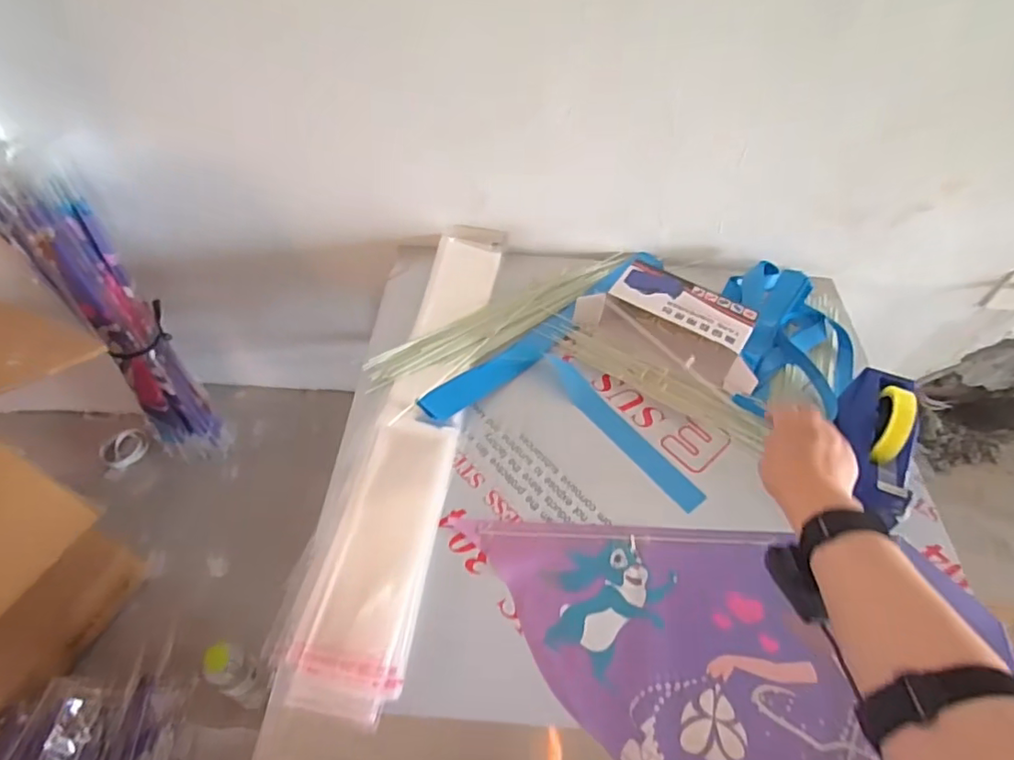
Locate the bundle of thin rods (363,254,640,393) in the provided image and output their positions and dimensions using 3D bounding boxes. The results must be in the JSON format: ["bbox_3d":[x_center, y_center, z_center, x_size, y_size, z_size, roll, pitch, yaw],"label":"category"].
[{"bbox_3d":[0.009,-0.102,0.912,0.493,0.025,0.085,-28,59,-24],"label":"bundle of thin rods"}]

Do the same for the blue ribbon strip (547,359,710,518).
[{"bbox_3d":[0.153,0.068,0.787,0.035,0.011,0.285,-31,61,-26],"label":"blue ribbon strip"}]

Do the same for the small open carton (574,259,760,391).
[{"bbox_3d":[0.257,-0.088,0.874,0.276,0.074,0.126,29,55,18],"label":"small open carton"}]

